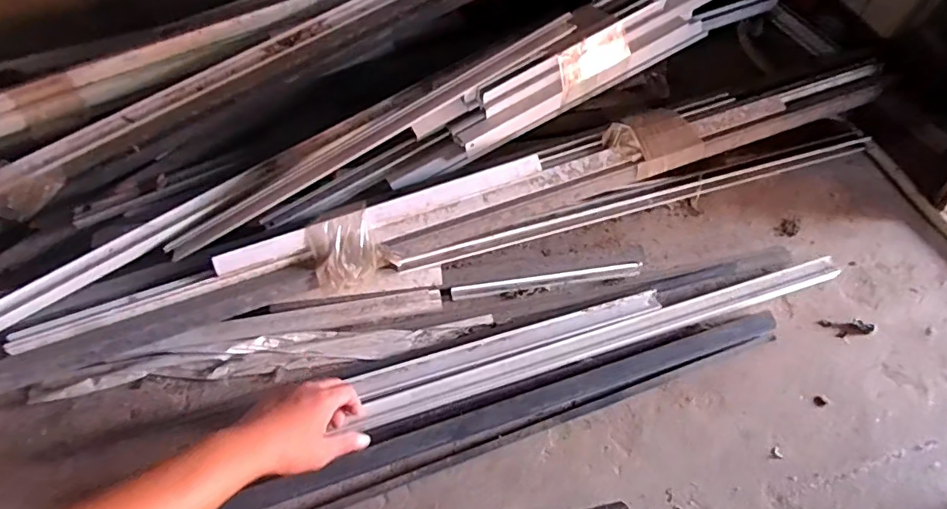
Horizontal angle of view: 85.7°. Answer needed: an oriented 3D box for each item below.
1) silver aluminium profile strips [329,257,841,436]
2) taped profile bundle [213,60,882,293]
[{"bbox_3d":[0.177,0.103,0.667,0.647,0.022,0.073,-15,61,-8],"label":"silver aluminium profile strips"},{"bbox_3d":[0.154,-0.121,0.701,0.972,0.053,0.088,-20,61,-9],"label":"taped profile bundle"}]

